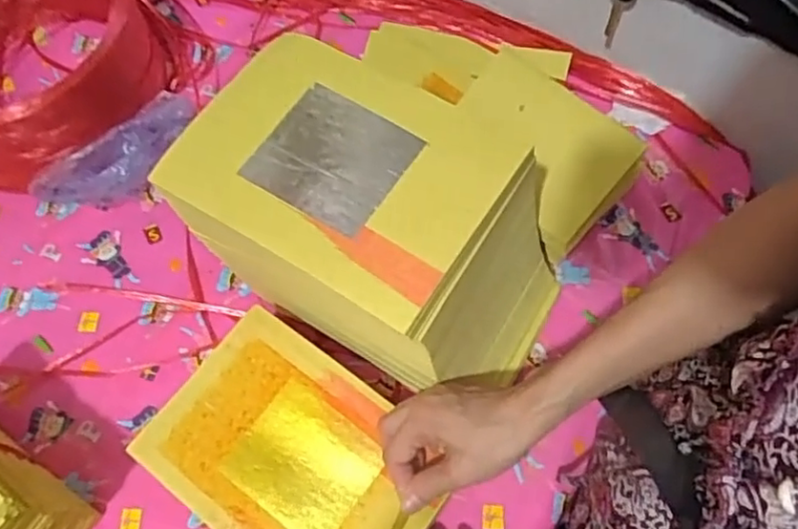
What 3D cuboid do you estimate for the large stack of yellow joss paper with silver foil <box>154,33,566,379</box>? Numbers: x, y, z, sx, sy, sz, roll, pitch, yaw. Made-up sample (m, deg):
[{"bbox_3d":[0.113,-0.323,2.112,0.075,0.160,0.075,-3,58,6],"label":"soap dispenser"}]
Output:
[{"bbox_3d":[-0.011,-0.018,0.553,0.278,0.226,0.172,26,68,16],"label":"large stack of yellow joss paper with silver foil"}]

